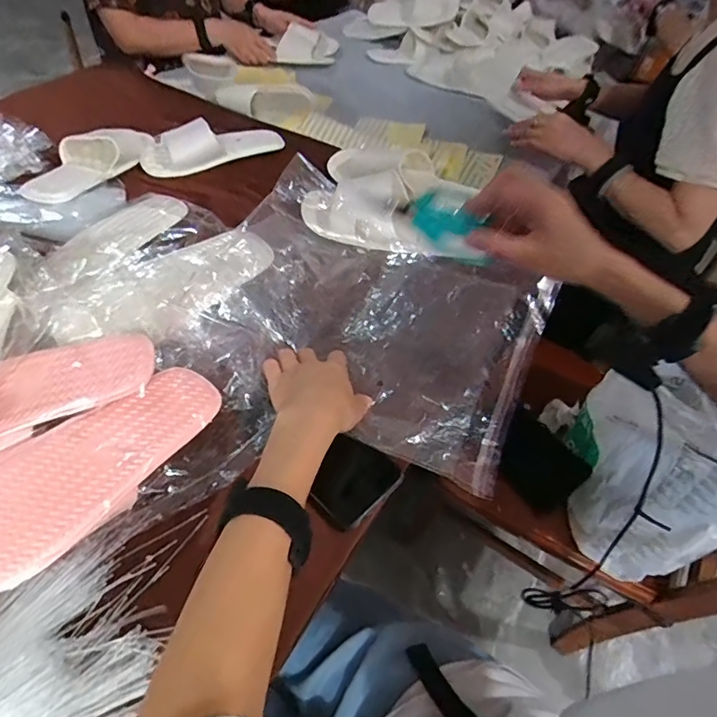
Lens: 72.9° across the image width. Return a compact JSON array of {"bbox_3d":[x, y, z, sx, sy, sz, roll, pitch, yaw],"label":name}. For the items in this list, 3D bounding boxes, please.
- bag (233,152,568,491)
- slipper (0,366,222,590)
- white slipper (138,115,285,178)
[{"bbox_3d":[0.022,-0.056,0.536,0.347,0.116,0.280,21,52,14],"label":"bag"},{"bbox_3d":[-0.221,0.092,0.412,0.095,0.037,0.228,37,57,25],"label":"slipper"},{"bbox_3d":[-0.239,-0.356,0.804,0.236,0.052,0.106,-16,54,-17],"label":"white slipper"}]

